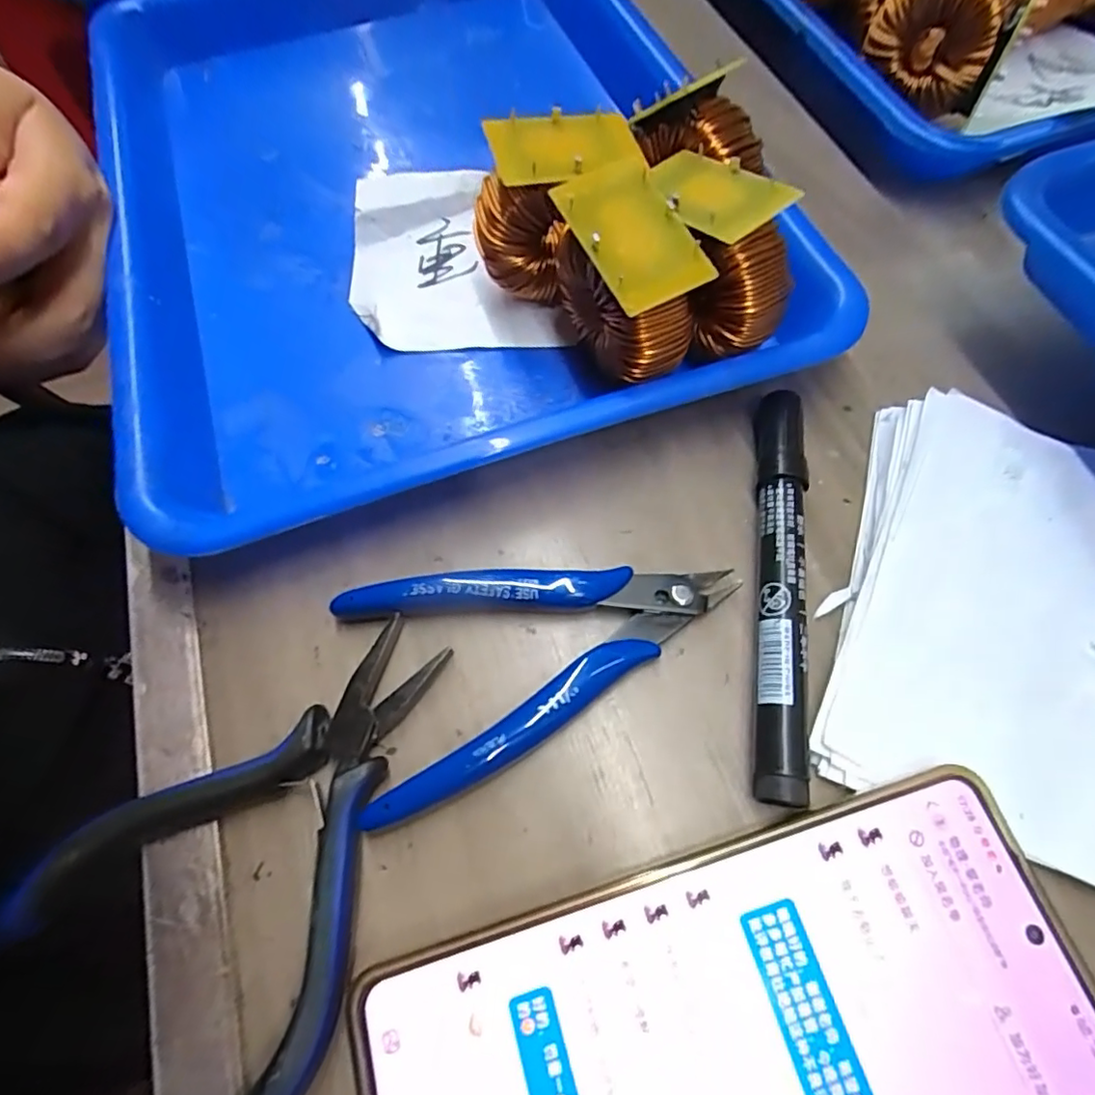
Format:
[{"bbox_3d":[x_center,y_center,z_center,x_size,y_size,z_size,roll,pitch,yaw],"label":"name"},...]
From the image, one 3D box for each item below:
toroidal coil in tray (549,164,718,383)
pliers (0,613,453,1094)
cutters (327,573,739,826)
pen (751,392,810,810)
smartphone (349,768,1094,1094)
[{"bbox_3d":[0.026,-0.081,0.199,0.030,0.060,0.049,-26,68,-9],"label":"toroidal coil in tray"},{"bbox_3d":[-0.082,0.072,0.159,0.082,0.018,0.120,11,67,7],"label":"pliers"},{"bbox_3d":[-0.001,0.027,0.179,0.118,0.013,0.064,-20,66,-6],"label":"cutters"},{"bbox_3d":[0.072,0.009,0.184,0.014,0.014,0.132,8,67,5],"label":"pen"},{"bbox_3d":[0.042,0.114,0.137,0.162,0.011,0.078,-16,67,-5],"label":"smartphone"}]

